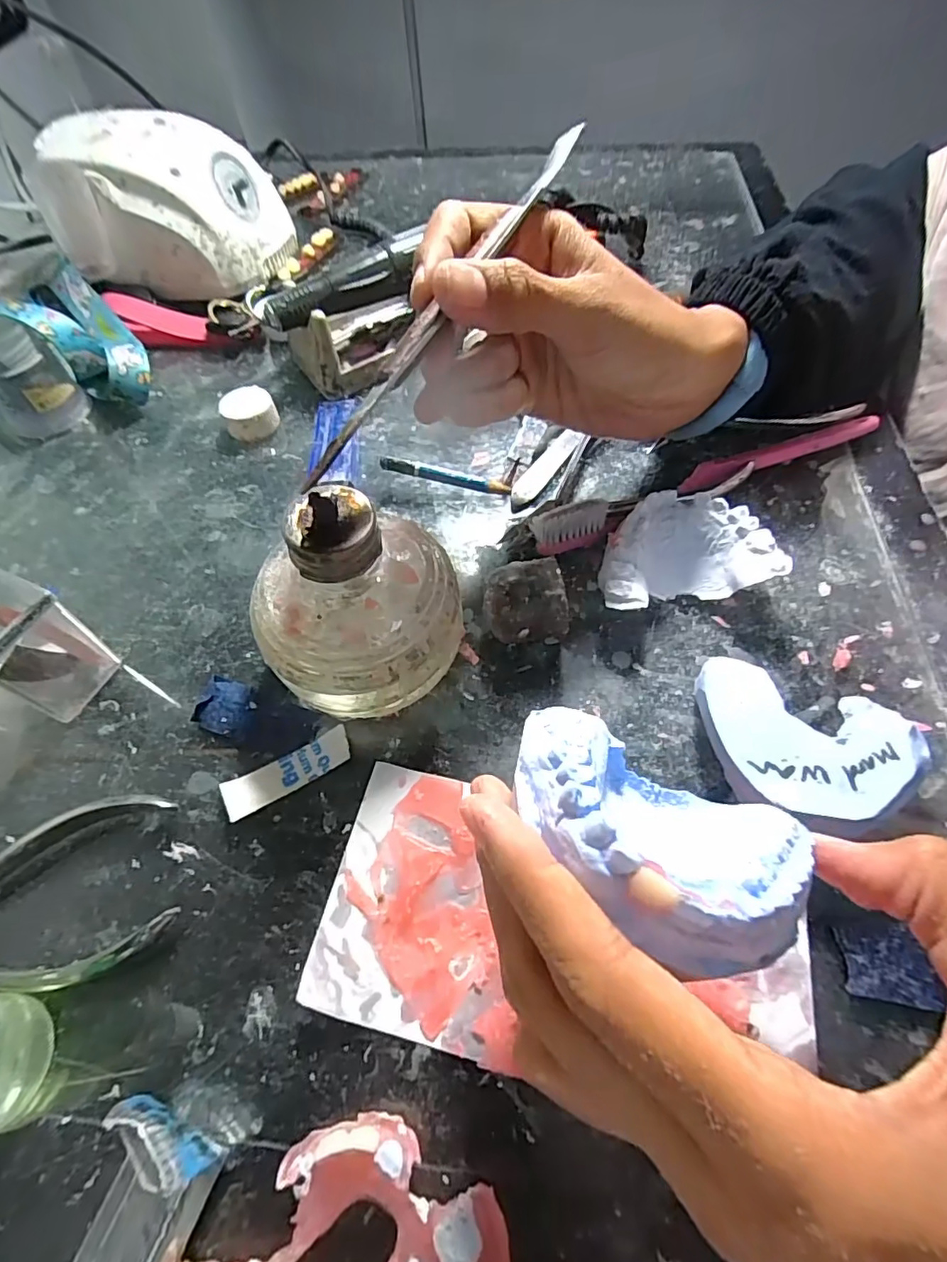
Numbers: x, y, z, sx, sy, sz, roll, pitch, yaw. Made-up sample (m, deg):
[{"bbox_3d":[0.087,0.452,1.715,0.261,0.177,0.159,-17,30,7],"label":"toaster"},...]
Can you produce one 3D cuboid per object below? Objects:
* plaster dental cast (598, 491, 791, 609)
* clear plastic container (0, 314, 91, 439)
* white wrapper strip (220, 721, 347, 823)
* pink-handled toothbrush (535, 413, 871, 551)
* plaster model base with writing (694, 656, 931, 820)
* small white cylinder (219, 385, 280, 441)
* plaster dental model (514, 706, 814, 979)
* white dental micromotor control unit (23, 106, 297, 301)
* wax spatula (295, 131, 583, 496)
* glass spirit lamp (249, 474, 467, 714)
[{"bbox_3d":[0.084,-0.031,0.233,0.068,0.028,0.048,-10,58,-3],"label":"plaster dental cast"},{"bbox_3d":[-0.249,-0.140,0.303,0.034,0.054,0.041,35,66,22],"label":"clear plastic container"},{"bbox_3d":[-0.068,0.052,0.203,0.047,0.005,0.015,-27,61,-13],"label":"white wrapper strip"},{"bbox_3d":[0.115,-0.073,0.259,0.190,0.023,0.015,-21,59,-10],"label":"pink-handled toothbrush"},{"bbox_3d":[0.107,0.041,0.188,0.067,0.029,0.050,20,61,15],"label":"plaster model base with writing"},{"bbox_3d":[-0.123,-0.120,0.304,0.028,0.018,0.025,-25,60,-12],"label":"small white cylinder"},{"bbox_3d":[0.039,0.047,0.131,0.067,0.026,0.061,24,31,19],"label":"plaster dental model"},{"bbox_3d":[-0.198,-0.277,0.366,0.132,0.086,0.079,-9,58,-2],"label":"white dental micromotor control unit"},{"bbox_3d":[-0.003,-0.112,0.175,0.007,0.006,0.167,25,73,17],"label":"wax spatula"},{"bbox_3d":[-0.039,-0.010,0.197,0.075,0.077,0.072,-23,60,-11],"label":"glass spirit lamp"}]

